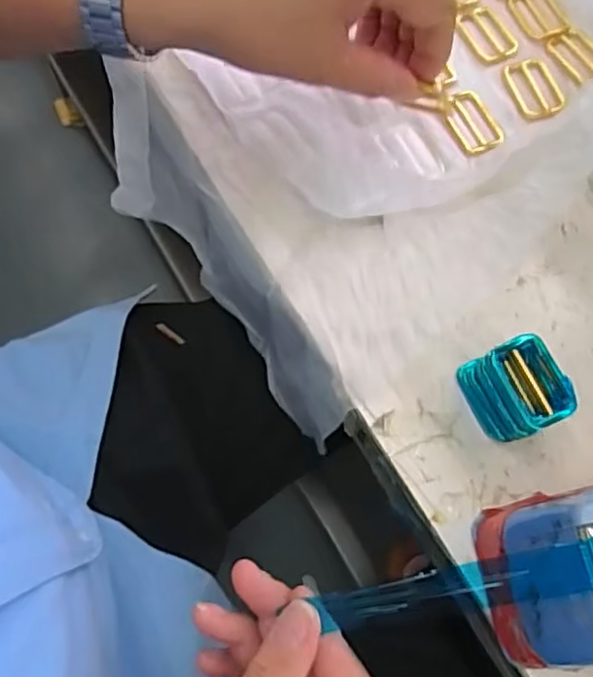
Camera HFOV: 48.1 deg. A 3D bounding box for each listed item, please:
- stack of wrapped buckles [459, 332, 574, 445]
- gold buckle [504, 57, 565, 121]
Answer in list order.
[{"bbox_3d":[0.112,0.026,0.342,0.035,0.042,0.047,-27,72,-11],"label":"stack of wrapped buckles"},{"bbox_3d":[0.153,-0.160,0.427,0.029,0.005,0.039,-19,86,5],"label":"gold buckle"}]

